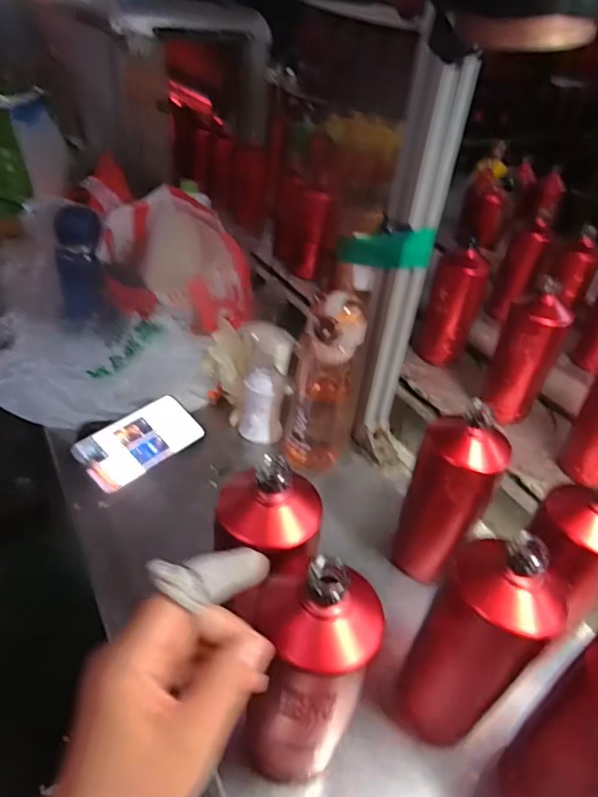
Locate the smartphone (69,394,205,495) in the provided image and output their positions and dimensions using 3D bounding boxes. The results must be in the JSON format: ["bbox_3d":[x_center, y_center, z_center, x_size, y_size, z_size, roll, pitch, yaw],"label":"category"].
[{"bbox_3d":[-0.199,0.053,0.658,0.083,0.007,0.161,44,45,10],"label":"smartphone"}]

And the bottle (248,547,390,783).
[{"bbox_3d":[0.007,0.198,0.363,0.078,0.206,0.069,14,32,13],"label":"bottle"}]

